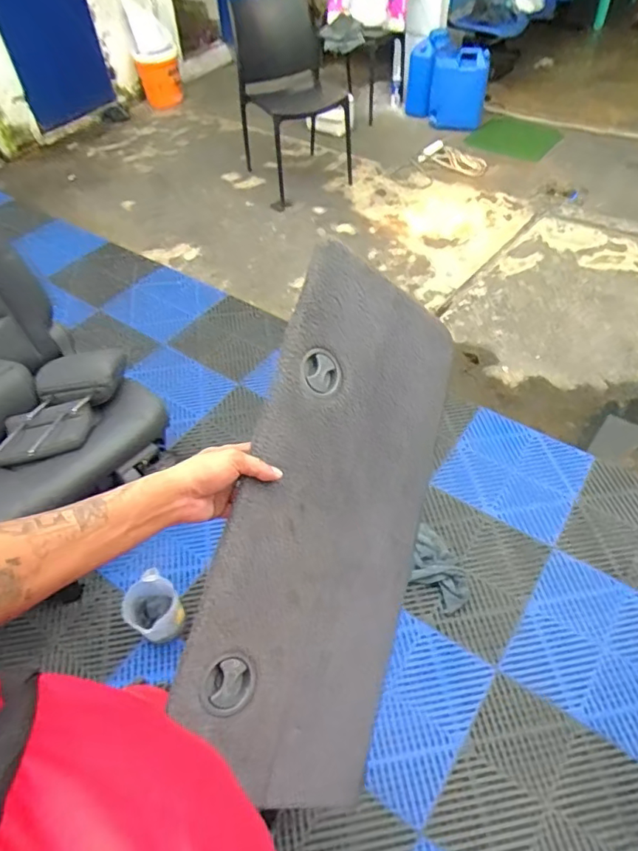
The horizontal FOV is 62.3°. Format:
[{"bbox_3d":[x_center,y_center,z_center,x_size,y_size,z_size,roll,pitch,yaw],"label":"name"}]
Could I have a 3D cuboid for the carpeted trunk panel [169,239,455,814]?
[{"bbox_3d":[0.024,0.094,0.615,0.019,0.260,0.598,-9,58,54],"label":"carpeted trunk panel"}]

